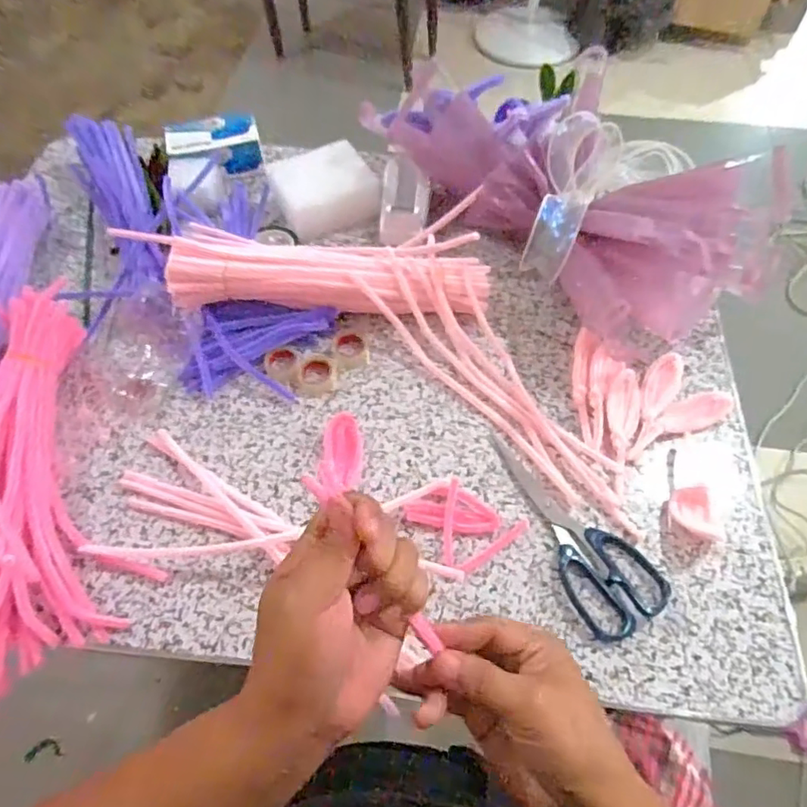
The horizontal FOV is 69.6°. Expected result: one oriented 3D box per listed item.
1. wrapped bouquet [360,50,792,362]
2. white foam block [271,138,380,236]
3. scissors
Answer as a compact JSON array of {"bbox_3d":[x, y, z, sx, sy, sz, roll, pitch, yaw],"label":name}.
[{"bbox_3d":[0.139,-0.200,0.572,0.365,0.137,0.125,37,66,20],"label":"wrapped bouquet"},{"bbox_3d":[-0.085,-0.233,0.635,0.107,0.050,0.077,-25,62,-14],"label":"white foam block"},{"bbox_3d":[0.132,0.097,0.468,0.070,0.010,0.176,-25,62,-14],"label":"scissors"}]

